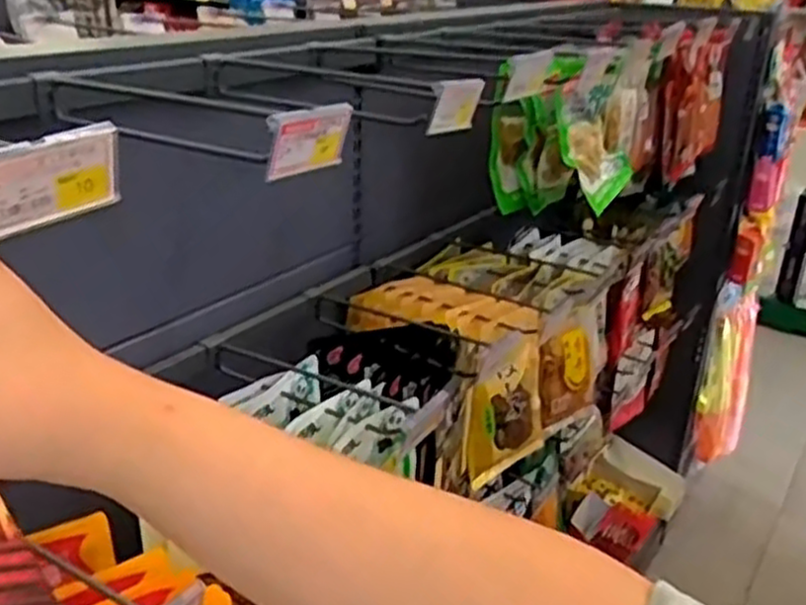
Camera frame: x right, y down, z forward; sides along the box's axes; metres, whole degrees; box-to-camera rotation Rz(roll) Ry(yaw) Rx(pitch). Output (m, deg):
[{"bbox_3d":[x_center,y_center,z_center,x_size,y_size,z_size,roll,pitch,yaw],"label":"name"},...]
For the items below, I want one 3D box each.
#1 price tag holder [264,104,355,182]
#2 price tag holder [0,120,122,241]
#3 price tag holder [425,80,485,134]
[{"bbox_3d":[-0.063,-0.111,0.546,0.010,0.049,0.074,34,36,25],"label":"price tag holder"},{"bbox_3d":[-0.178,-0.060,0.397,0.006,0.050,0.078,33,42,27],"label":"price tag holder"},{"bbox_3d":[0.046,-0.170,0.685,0.011,0.046,0.079,27,26,27],"label":"price tag holder"}]

